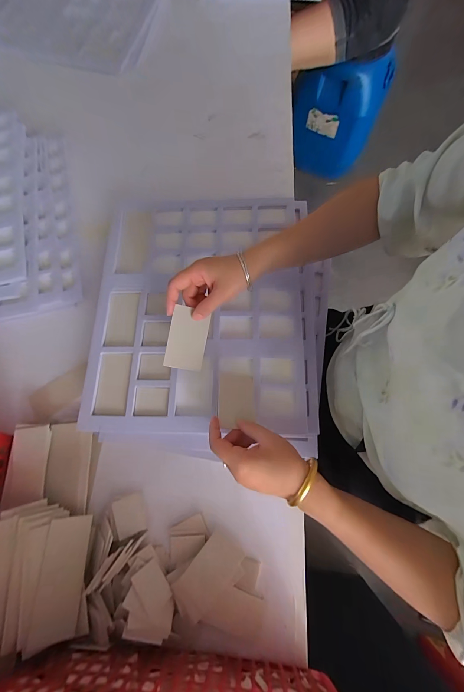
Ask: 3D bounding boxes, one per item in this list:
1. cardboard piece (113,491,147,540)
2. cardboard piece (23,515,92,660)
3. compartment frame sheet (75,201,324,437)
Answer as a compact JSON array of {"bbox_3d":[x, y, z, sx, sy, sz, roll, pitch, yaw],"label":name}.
[{"bbox_3d":[-0.157,0.261,0.428,0.042,0.004,0.054,-10,60,-24],"label":"cardboard piece"},{"bbox_3d":[-0.236,0.323,0.387,0.054,0.004,0.143,13,65,-30],"label":"cardboard piece"},{"bbox_3d":[-0.048,-0.074,0.479,0.377,0.025,0.419,1,74,2],"label":"compartment frame sheet"}]

